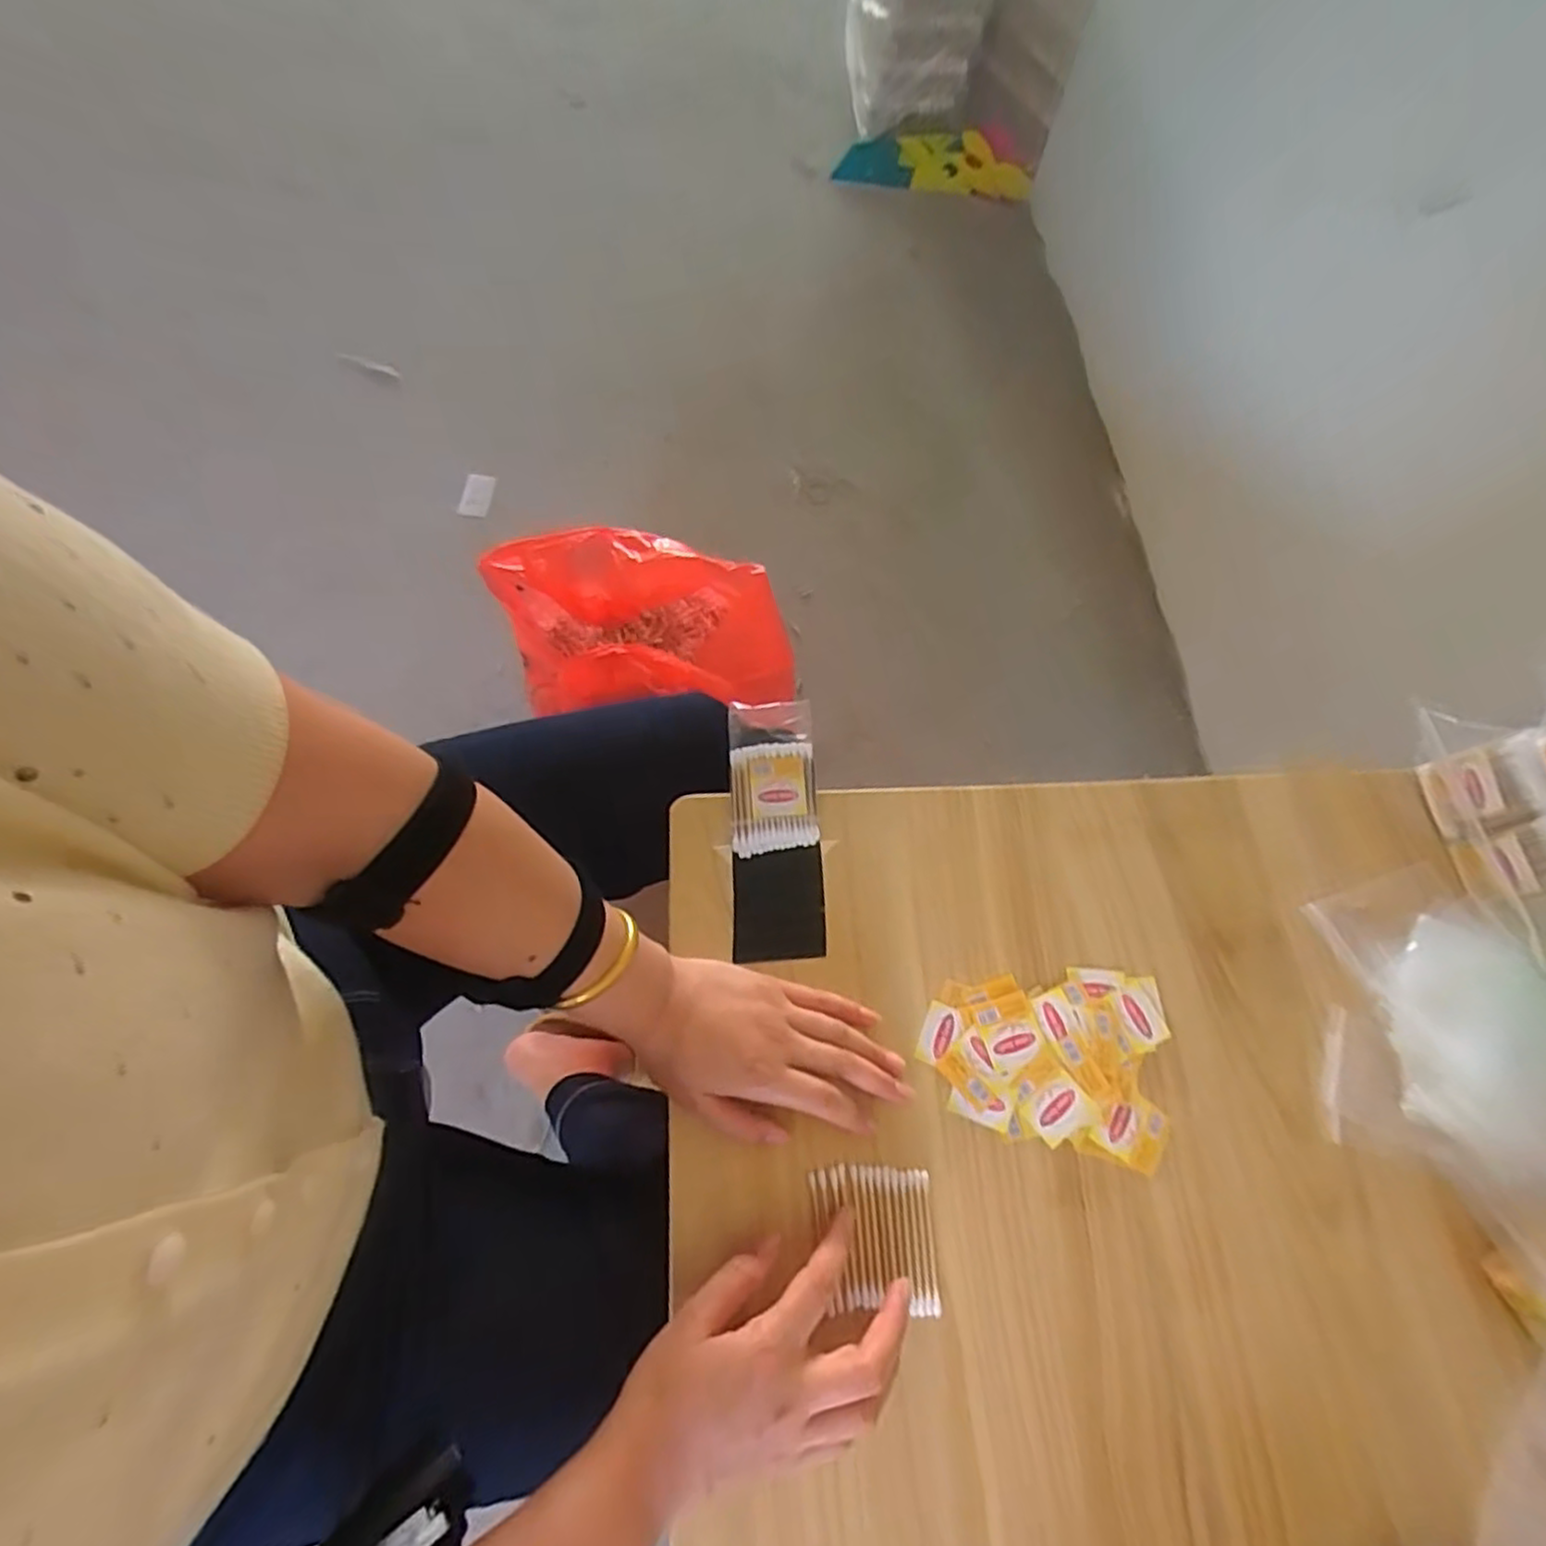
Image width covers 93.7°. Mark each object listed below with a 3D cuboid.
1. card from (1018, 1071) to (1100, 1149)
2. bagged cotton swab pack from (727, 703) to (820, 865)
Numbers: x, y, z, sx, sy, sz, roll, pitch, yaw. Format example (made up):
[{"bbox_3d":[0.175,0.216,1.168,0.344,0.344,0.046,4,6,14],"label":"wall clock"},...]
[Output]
[{"bbox_3d":[0.180,0.212,0.454,0.041,0.004,0.030,-31,69,-12],"label":"card"},{"bbox_3d":[0.000,0.004,0.530,0.061,0.027,0.110,-3,66,0],"label":"bagged cotton swab pack"}]

